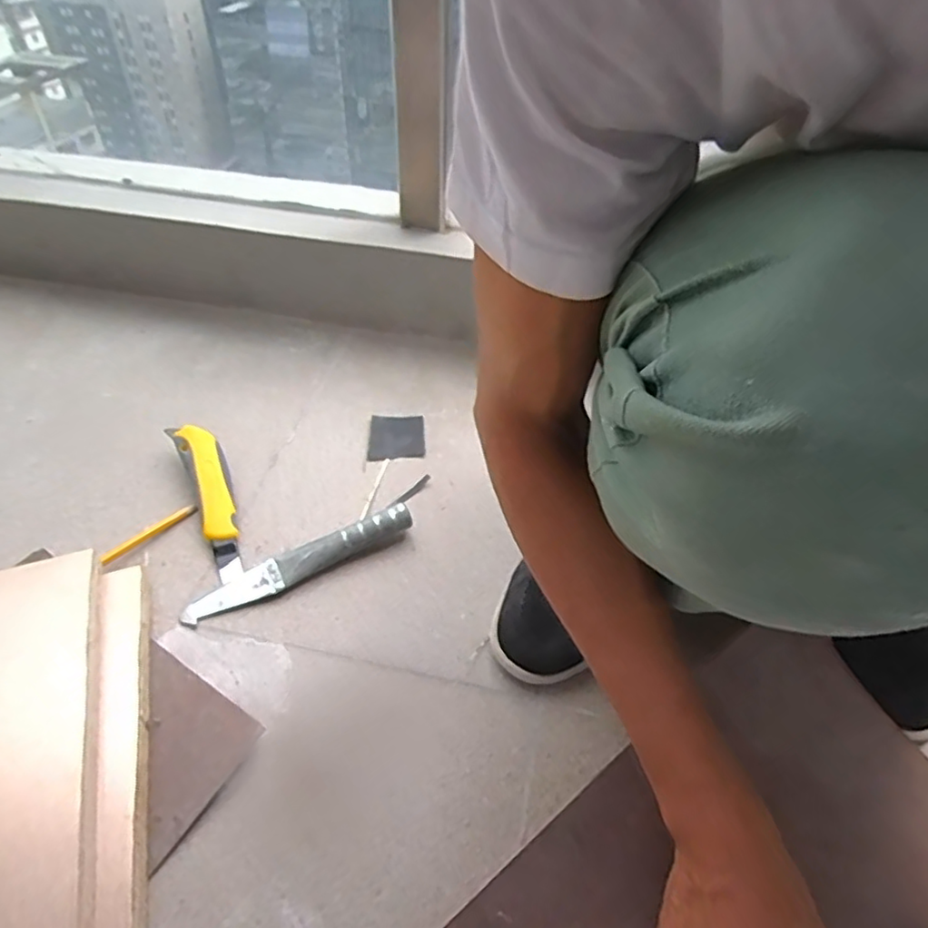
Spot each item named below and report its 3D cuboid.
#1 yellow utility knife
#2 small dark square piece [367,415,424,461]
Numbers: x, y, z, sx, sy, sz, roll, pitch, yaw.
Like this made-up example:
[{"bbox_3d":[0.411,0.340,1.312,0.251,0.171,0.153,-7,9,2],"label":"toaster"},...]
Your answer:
[{"bbox_3d":[-0.236,0.028,0.583,0.039,0.030,0.182,-21,50,-20],"label":"yellow utility knife"},{"bbox_3d":[-0.073,-0.031,0.664,0.057,0.007,0.066,-1,46,-3],"label":"small dark square piece"}]

